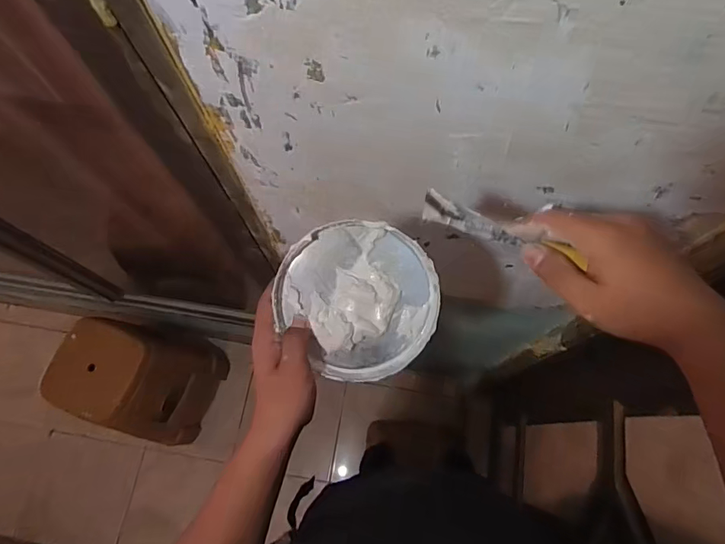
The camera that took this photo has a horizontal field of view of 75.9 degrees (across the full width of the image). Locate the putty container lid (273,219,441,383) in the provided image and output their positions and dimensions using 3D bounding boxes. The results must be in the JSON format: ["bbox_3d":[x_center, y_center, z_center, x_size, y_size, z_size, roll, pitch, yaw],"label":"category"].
[{"bbox_3d":[-0.002,0.026,0.436,0.138,0.015,0.152,-41,100,4],"label":"putty container lid"}]

